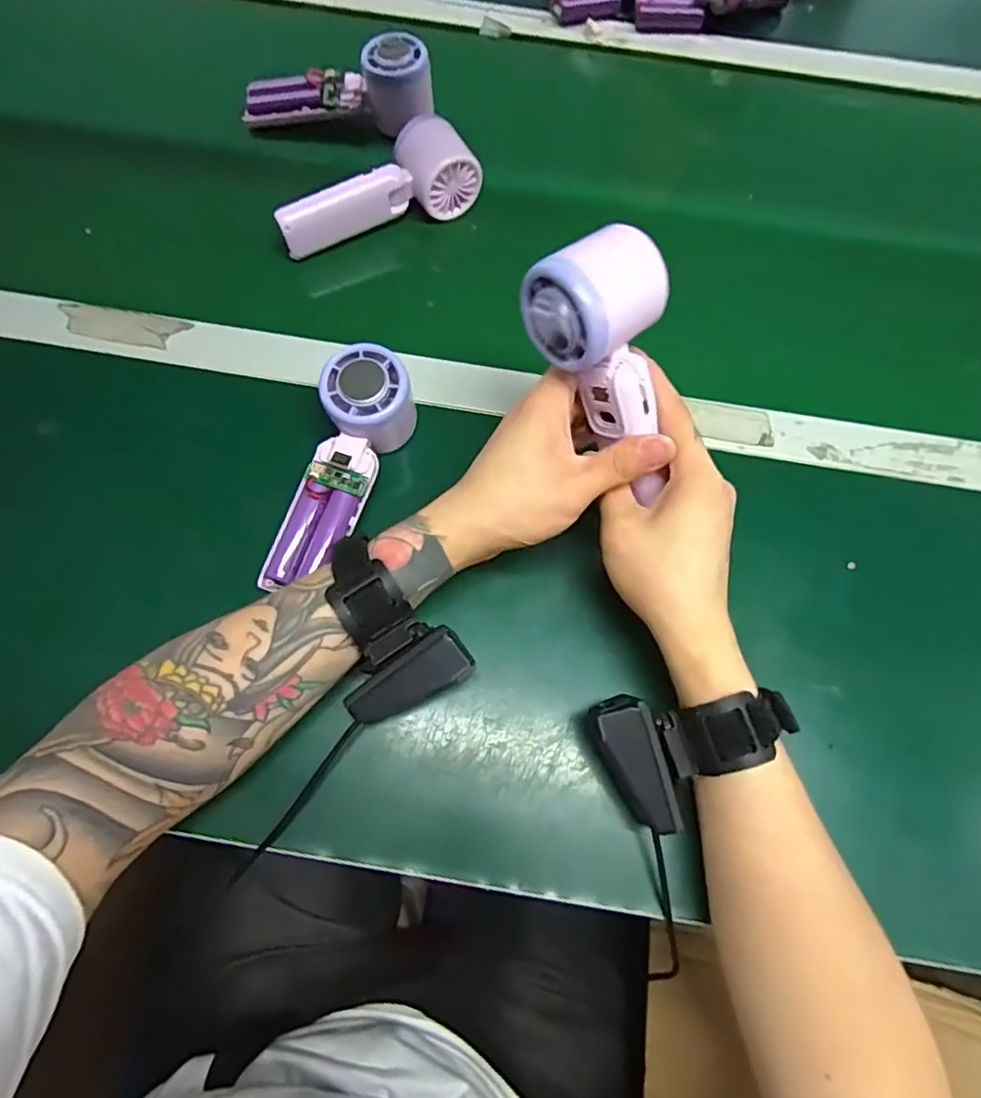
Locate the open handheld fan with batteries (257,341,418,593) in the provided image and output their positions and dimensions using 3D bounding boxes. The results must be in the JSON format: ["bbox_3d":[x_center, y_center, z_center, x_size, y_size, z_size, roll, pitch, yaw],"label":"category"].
[{"bbox_3d":[-0.099,-0.049,0.395,0.050,0.052,0.160,22,86,6],"label":"open handheld fan with batteries"}]

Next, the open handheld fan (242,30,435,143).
[{"bbox_3d":[-0.130,-0.400,0.517,0.158,0.051,0.055,-1,68,-3],"label":"open handheld fan"}]

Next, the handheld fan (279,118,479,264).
[{"bbox_3d":[-0.091,-0.284,0.474,0.163,0.051,0.048,-27,72,-12],"label":"handheld fan"}]

